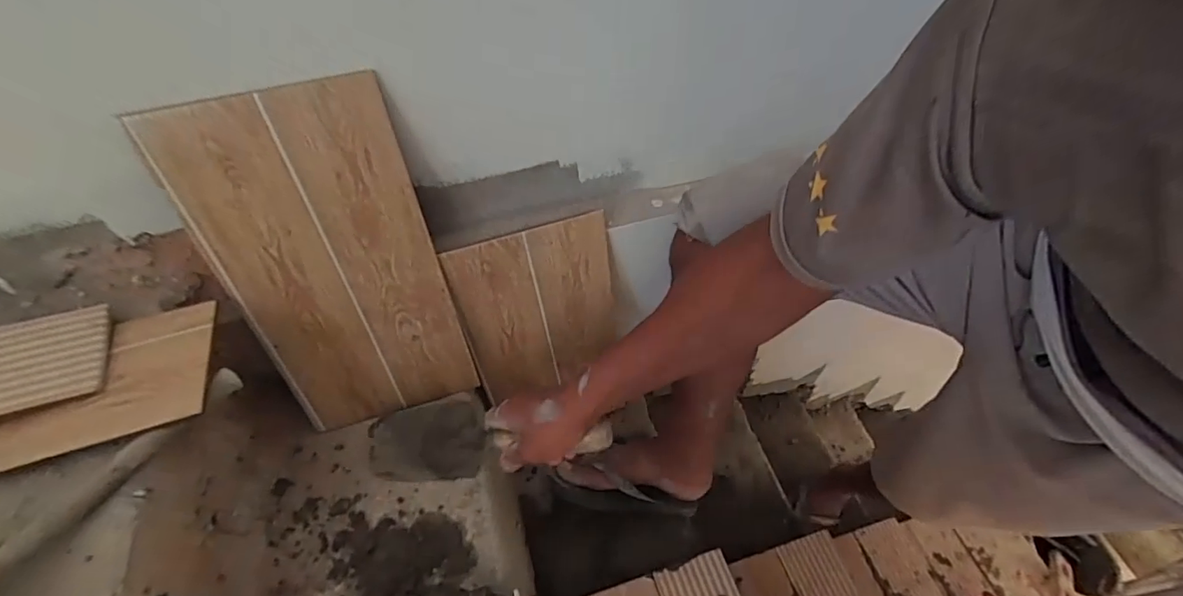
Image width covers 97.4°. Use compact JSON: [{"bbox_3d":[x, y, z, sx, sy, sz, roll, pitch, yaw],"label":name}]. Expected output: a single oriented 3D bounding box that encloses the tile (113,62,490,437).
[{"bbox_3d":[-0.267,-0.019,0.555,0.204,0.384,0.011,-15,37,-9],"label":"tile"}]

